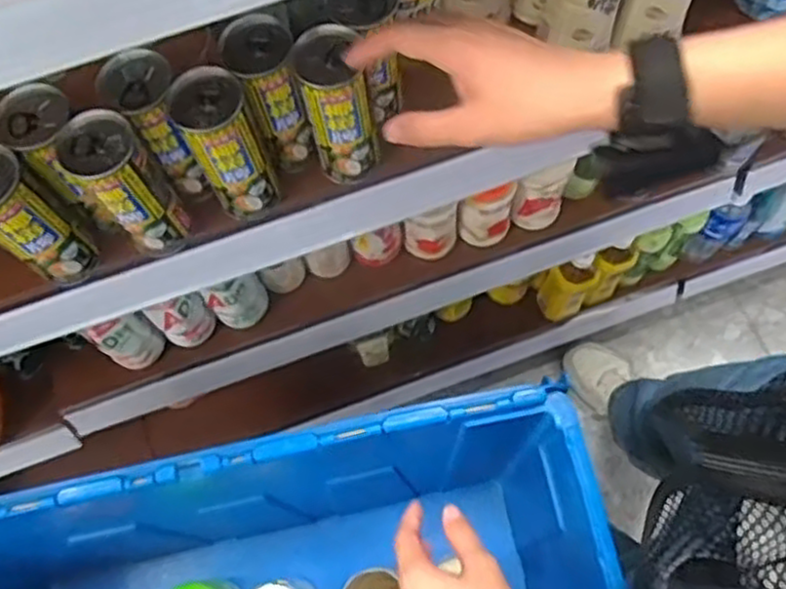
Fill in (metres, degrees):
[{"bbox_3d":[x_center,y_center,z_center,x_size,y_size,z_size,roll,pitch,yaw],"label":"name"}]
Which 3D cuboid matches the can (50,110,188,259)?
[{"bbox_3d":[-0.200,-0.079,0.559,0.049,0.133,0.051,-1,67,2],"label":"can"}]

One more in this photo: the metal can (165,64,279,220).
[{"bbox_3d":[-0.129,-0.112,0.567,0.050,0.127,0.055,-1,67,2],"label":"metal can"}]

